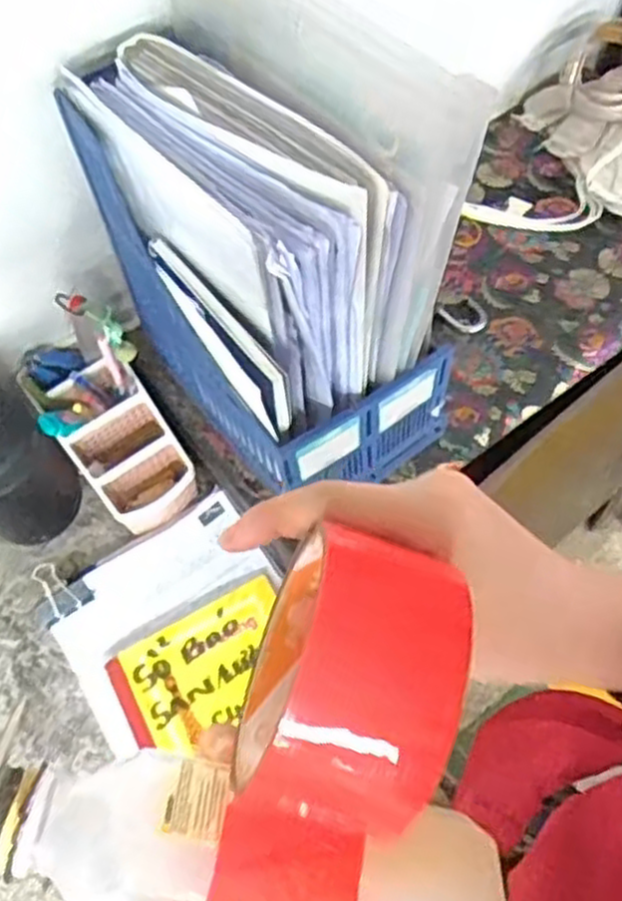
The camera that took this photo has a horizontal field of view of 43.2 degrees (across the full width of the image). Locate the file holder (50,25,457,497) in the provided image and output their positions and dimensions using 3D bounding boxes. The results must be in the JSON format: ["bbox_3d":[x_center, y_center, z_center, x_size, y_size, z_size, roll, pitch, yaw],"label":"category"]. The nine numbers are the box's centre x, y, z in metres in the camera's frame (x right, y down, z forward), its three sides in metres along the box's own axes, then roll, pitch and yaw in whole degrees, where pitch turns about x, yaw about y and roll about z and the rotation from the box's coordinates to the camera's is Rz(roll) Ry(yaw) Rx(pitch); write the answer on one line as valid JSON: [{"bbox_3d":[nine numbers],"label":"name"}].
[{"bbox_3d":[-0.040,-0.143,0.645,0.157,0.312,0.285,-37,65,-16],"label":"file holder"}]

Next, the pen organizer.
[{"bbox_3d":[-0.187,-0.002,0.791,0.095,0.124,0.138,-37,65,-16],"label":"pen organizer"}]

